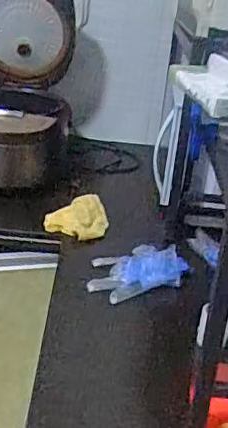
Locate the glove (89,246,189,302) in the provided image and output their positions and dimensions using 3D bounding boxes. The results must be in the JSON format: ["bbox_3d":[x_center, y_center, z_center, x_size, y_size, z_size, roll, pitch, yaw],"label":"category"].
[{"bbox_3d":[0.041,0.101,1.075,0.191,0.051,0.109,-6,30,-21],"label":"glove"}]

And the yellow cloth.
[{"bbox_3d":[-0.074,0.002,1.244,0.127,0.040,0.115,10,28,9],"label":"yellow cloth"}]

